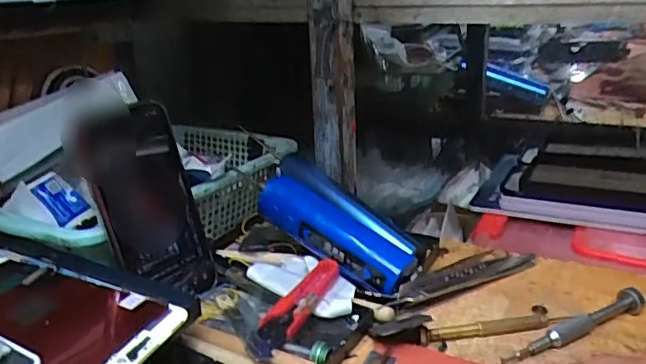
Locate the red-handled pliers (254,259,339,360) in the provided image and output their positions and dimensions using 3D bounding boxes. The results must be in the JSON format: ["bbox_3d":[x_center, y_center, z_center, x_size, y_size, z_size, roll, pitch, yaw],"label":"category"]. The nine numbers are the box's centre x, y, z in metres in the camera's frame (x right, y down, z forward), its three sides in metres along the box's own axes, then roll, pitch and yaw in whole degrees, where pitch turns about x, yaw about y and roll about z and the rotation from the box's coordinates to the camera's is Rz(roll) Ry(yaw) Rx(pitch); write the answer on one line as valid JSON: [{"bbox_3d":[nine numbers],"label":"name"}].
[{"bbox_3d":[-0.019,0.081,0.376,0.026,0.012,0.104,7,22,23],"label":"red-handled pliers"}]

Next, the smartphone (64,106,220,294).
[{"bbox_3d":[-0.123,0.018,0.401,0.010,0.142,0.074,-4,18,43],"label":"smartphone"}]

